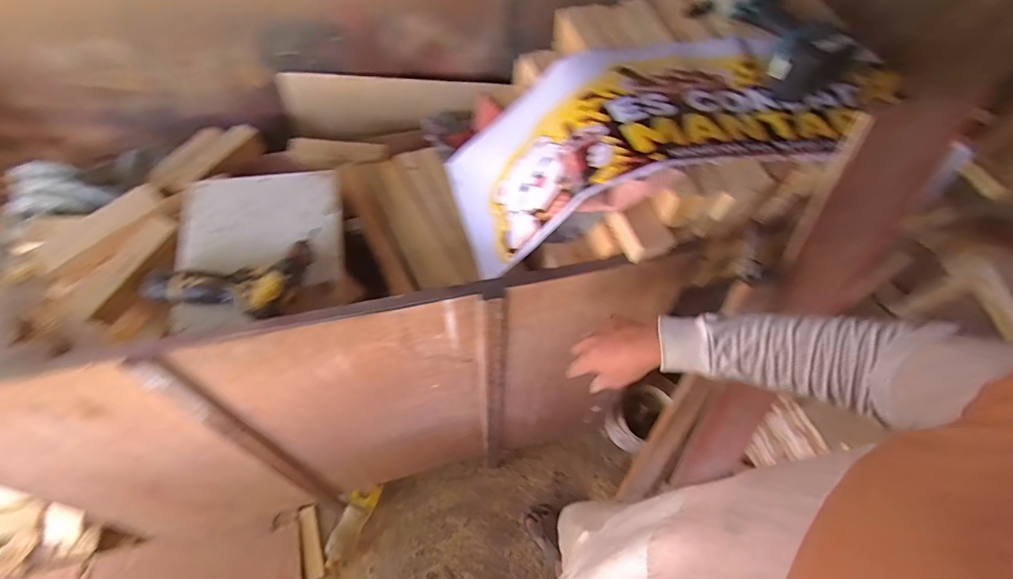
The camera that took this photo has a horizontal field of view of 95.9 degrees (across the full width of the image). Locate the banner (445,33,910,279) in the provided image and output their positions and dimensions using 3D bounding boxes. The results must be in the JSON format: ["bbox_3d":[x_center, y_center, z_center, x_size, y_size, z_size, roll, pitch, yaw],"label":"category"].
[{"bbox_3d":[0.237,-0.261,0.728,0.722,0.168,0.293,-15,63,11],"label":"banner"}]

